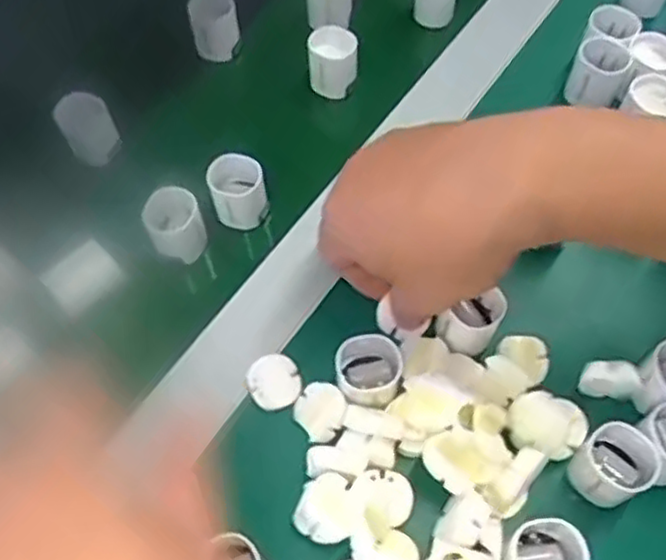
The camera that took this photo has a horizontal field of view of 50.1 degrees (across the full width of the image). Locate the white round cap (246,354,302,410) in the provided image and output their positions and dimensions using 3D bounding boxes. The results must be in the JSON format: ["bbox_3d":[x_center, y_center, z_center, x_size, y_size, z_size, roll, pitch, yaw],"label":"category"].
[{"bbox_3d":[-0.030,0.051,0.357,0.025,0.004,0.028,-17,64,-8],"label":"white round cap"}]

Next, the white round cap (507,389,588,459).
[{"bbox_3d":[0.099,0.070,0.337,0.034,0.025,0.026,13,64,7],"label":"white round cap"}]

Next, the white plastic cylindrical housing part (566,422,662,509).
[{"bbox_3d":[0.128,0.085,0.326,0.029,0.028,0.030,0,63,0],"label":"white plastic cylindrical housing part"}]

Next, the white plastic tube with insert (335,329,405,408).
[{"bbox_3d":[0.017,0.043,0.343,0.030,0.025,0.029,0,63,0],"label":"white plastic tube with insert"}]

